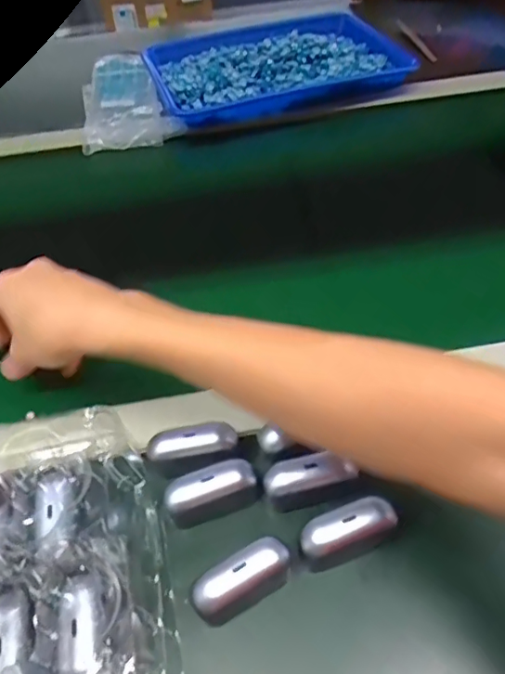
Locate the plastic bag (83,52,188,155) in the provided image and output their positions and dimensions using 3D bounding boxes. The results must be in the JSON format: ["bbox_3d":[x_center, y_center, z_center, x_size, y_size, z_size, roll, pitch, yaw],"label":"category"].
[{"bbox_3d":[-0.165,-0.316,0.706,0.117,0.026,0.236,-11,49,-6],"label":"plastic bag"}]

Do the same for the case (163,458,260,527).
[{"bbox_3d":[-0.025,0.099,0.334,0.057,0.028,0.025,-17,50,-11],"label":"case"}]

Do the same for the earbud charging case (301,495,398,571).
[{"bbox_3d":[0.056,0.115,0.316,0.057,0.033,0.022,-19,50,-13],"label":"earbud charging case"}]

